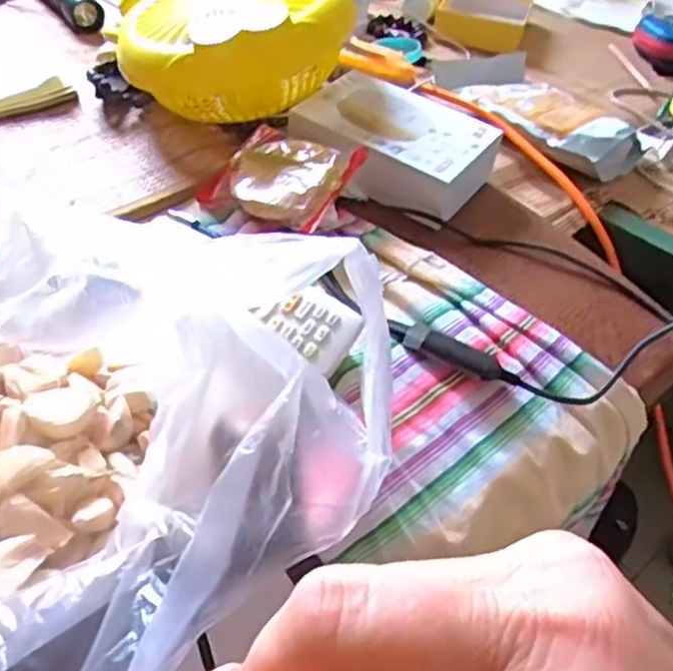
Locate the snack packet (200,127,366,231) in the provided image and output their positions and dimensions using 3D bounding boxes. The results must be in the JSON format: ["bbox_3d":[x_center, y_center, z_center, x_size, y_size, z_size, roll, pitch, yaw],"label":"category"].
[{"bbox_3d":[-0.037,-0.110,0.517,0.096,0.018,0.077,19,64,34],"label":"snack packet"}]

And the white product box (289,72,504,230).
[{"bbox_3d":[0.042,-0.142,0.560,0.137,0.050,0.090,25,44,19],"label":"white product box"}]

